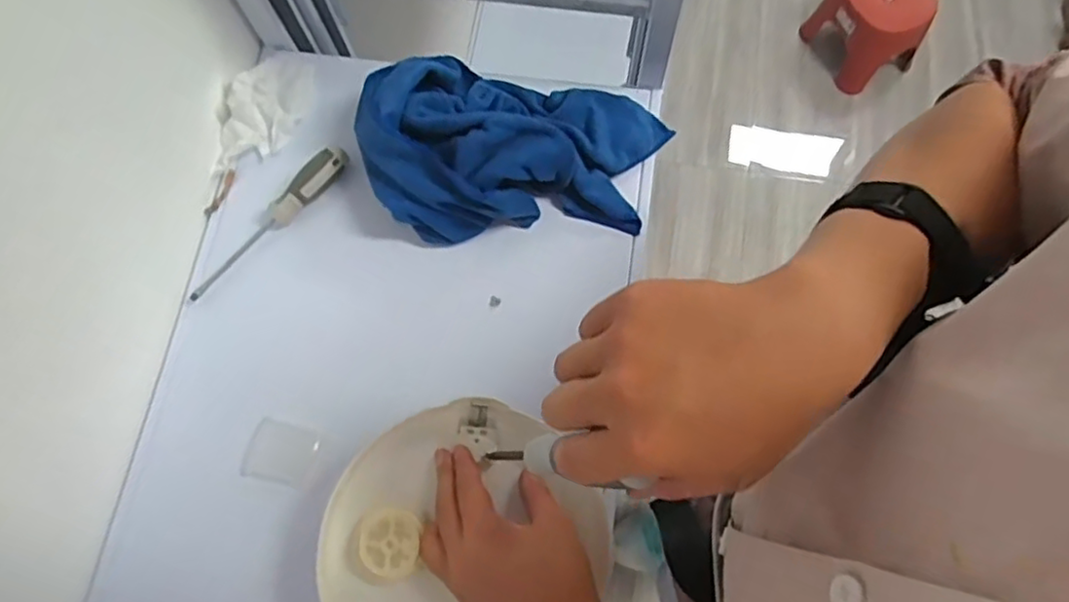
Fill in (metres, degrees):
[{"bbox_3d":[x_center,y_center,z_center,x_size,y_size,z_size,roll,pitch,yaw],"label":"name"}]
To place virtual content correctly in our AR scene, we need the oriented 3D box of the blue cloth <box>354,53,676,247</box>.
[{"bbox_3d":[-0.023,-0.132,0.574,0.252,0.075,0.158,10,75,5],"label":"blue cloth"}]

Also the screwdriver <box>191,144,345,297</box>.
[{"bbox_3d":[-0.240,-0.071,0.594,0.024,0.025,0.183,42,80,12],"label":"screwdriver"}]

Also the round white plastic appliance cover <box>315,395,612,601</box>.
[{"bbox_3d":[-0.052,0.177,0.475,0.192,0.048,0.194,0,74,2],"label":"round white plastic appliance cover"}]

